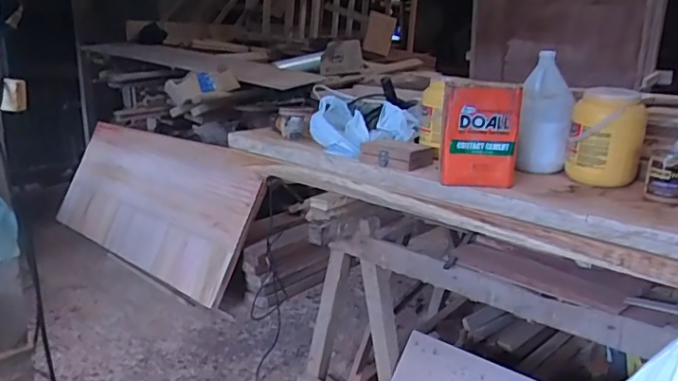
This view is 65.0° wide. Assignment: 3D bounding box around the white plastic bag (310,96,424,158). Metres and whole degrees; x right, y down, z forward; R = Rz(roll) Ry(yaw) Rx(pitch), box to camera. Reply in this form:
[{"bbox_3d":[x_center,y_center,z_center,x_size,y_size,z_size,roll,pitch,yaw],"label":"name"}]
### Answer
[{"bbox_3d":[0.068,-0.196,1.620,0.283,0.133,0.286,-5,16,-24],"label":"white plastic bag"}]

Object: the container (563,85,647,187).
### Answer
[{"bbox_3d":[0.636,-0.133,1.273,0.158,0.221,0.179,10,17,29],"label":"container"}]

